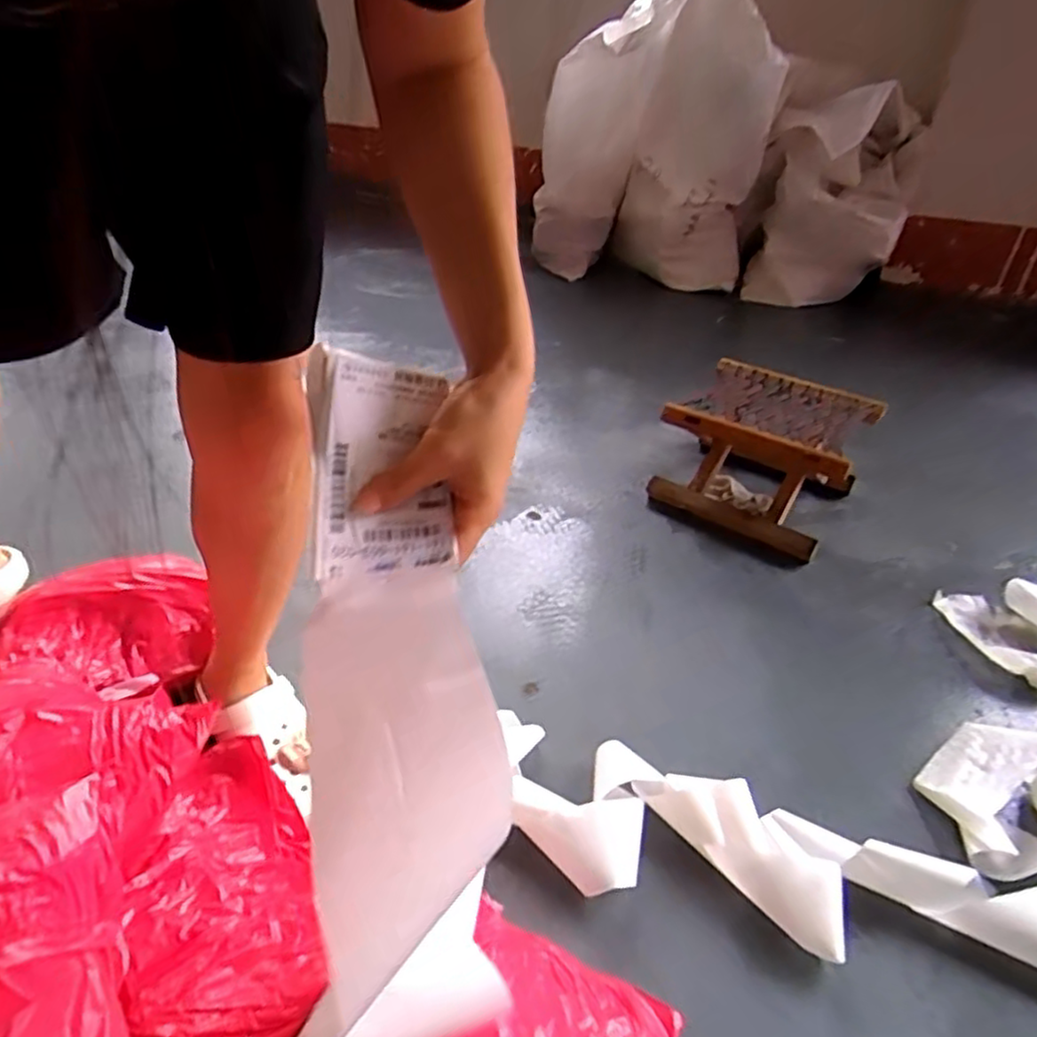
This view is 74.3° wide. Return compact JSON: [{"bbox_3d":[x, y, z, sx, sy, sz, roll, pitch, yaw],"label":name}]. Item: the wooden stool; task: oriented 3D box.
[{"bbox_3d":[0.391,-0.102,1.110,0.272,0.179,0.240,26,43,27],"label":"wooden stool"}]

